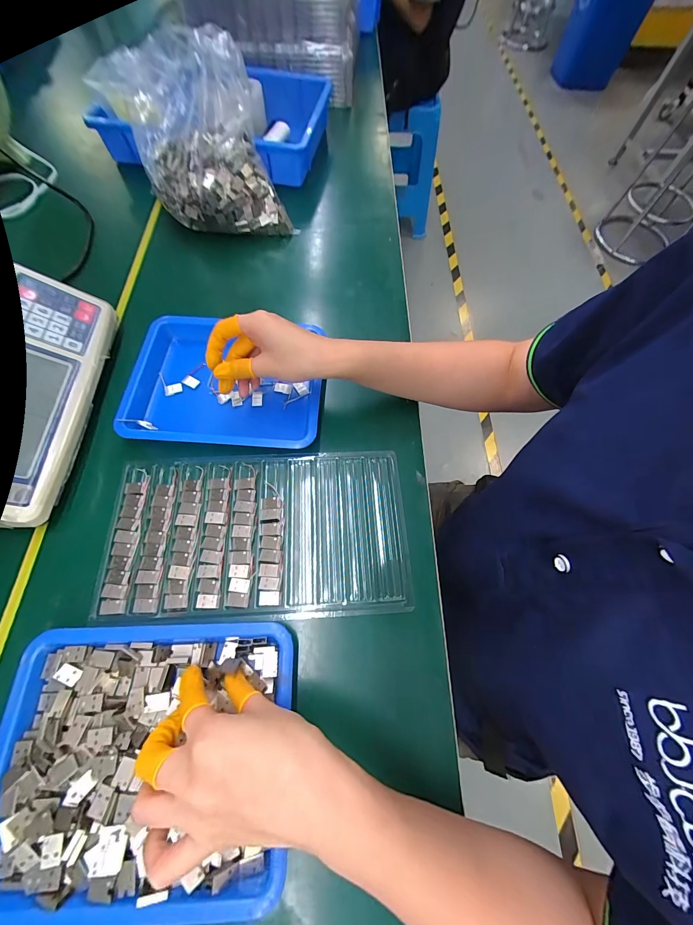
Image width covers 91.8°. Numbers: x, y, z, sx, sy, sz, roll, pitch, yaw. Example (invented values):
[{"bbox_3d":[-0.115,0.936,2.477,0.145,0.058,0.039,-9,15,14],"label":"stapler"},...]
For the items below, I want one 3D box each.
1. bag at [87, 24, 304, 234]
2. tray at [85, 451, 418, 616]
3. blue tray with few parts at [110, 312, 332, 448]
[{"bbox_3d":[-0.209,-0.445,0.488,0.195,0.180,0.200,-18,69,-10],"label":"bag"},{"bbox_3d":[-0.084,0.067,0.334,0.287,0.013,0.157,-2,67,-3],"label":"tray"},{"bbox_3d":[-0.146,-0.096,0.395,0.225,0.034,0.169,2,60,0],"label":"blue tray with few parts"}]

